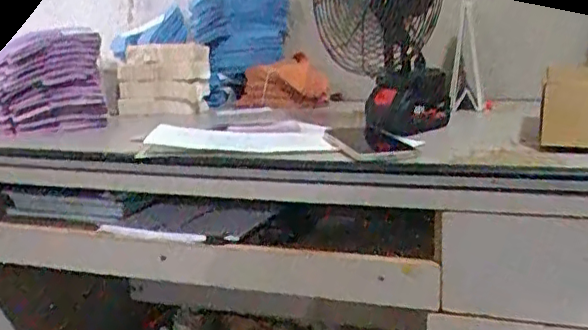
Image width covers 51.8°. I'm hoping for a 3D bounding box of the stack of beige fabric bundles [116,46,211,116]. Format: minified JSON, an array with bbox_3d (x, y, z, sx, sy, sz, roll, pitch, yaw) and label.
[{"bbox_3d":[-0.243,-0.160,1.124,0.160,0.121,0.106,5,14,37],"label":"stack of beige fabric bundles"}]

